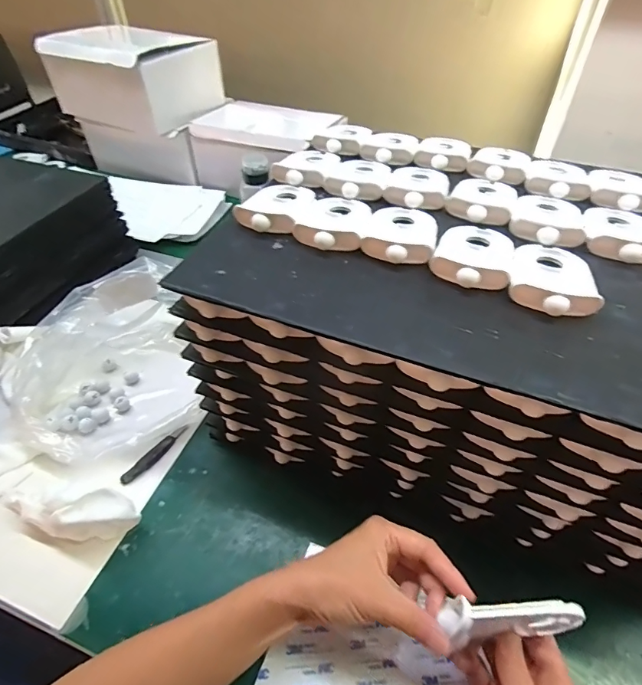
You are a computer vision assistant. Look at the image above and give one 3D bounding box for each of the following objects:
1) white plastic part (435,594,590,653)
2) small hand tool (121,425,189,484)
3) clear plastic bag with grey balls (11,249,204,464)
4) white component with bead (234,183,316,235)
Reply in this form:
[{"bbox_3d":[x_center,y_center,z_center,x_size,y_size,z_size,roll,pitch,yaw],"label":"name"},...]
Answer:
[{"bbox_3d":[0.125,0.185,0.286,0.085,0.055,0.021,0,52,3],"label":"white plastic part"},{"bbox_3d":[-0.176,0.119,0.466,0.012,0.014,0.083,30,52,25],"label":"small hand tool"},{"bbox_3d":[-0.240,0.020,0.498,0.179,0.102,0.206,-7,46,-8],"label":"clear plastic bag with grey balls"},{"bbox_3d":[-0.036,-0.127,0.391,0.058,0.022,0.085,12,47,10],"label":"white component with bead"}]

